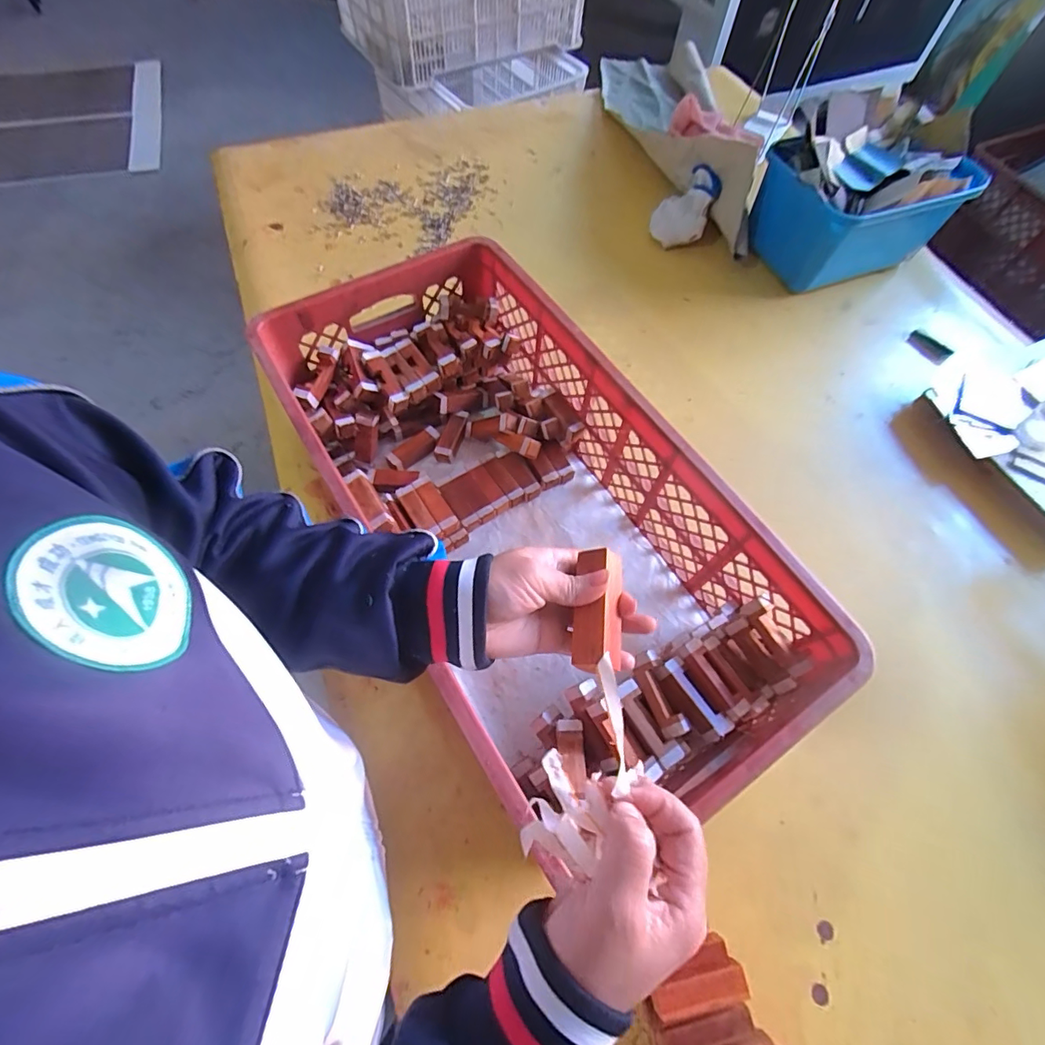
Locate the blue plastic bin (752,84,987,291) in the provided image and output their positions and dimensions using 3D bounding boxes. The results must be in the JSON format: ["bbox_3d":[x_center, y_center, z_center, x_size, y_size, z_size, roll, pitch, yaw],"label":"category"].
[{"bbox_3d":[0.569,-0.556,0.860,0.289,0.179,0.233,-24,68,-13],"label":"blue plastic bin"}]

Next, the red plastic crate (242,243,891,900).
[{"bbox_3d":[-0.006,-0.015,0.564,0.324,0.182,0.636,-29,69,-15],"label":"red plastic crate"}]

